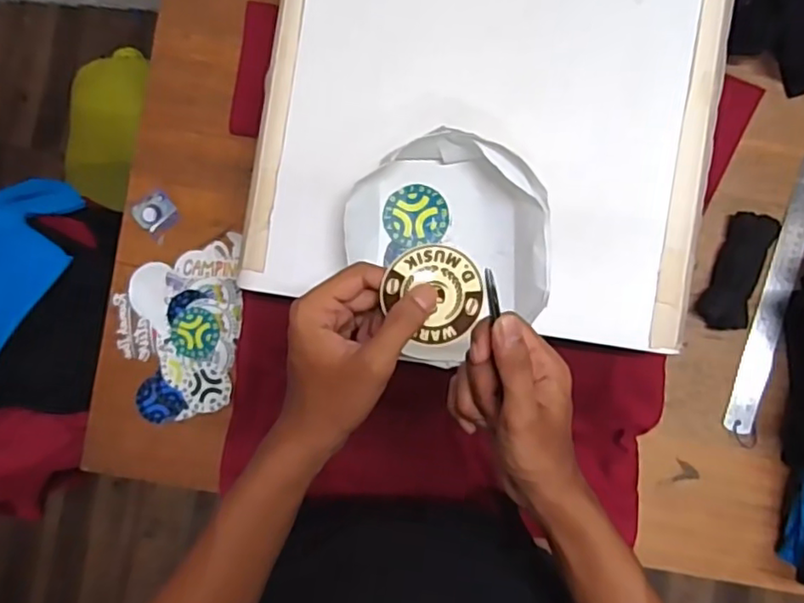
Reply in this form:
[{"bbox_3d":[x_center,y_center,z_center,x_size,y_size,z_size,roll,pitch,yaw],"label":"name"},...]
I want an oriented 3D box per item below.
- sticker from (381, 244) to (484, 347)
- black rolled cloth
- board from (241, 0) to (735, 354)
[{"bbox_3d":[0.021,-0.006,0.399,0.058,0.004,0.065,-35,98,4],"label":"sticker"},{"bbox_3d":[0.366,-0.032,0.673,0.049,0.027,0.127,17,88,5],"label":"black rolled cloth"},{"bbox_3d":[0.083,-0.233,0.555,0.393,0.018,0.493,8,89,4],"label":"board"}]

